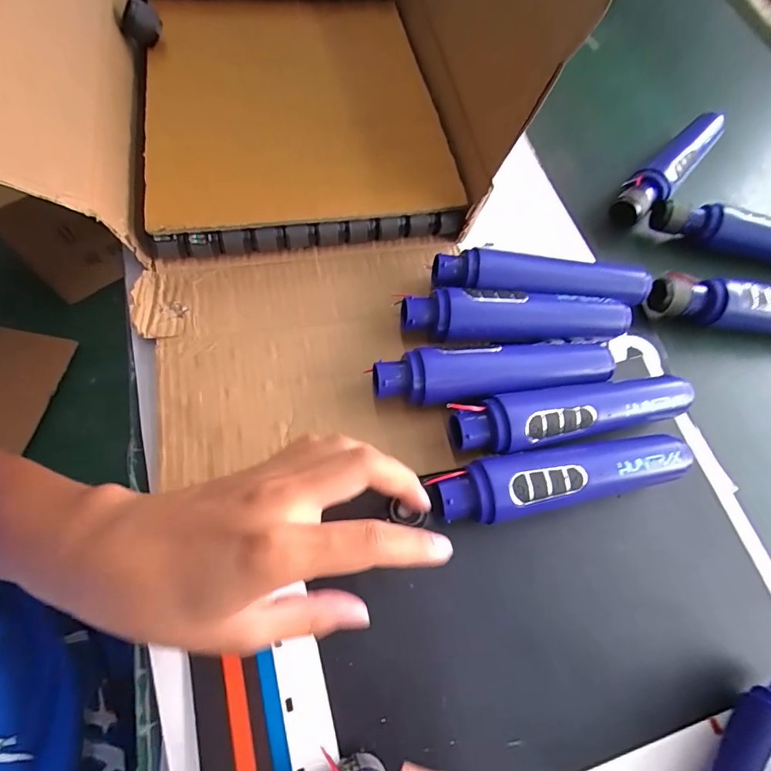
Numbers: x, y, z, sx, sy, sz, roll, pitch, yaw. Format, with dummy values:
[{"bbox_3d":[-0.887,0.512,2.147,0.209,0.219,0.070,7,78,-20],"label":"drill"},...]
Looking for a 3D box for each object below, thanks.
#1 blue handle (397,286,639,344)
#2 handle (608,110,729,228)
[{"bbox_3d":[0.100,-0.050,0.334,0.174,0.032,0.036,0,67,-6],"label":"blue handle"},{"bbox_3d":[0.288,-0.221,0.442,0.035,0.027,0.193,43,70,12],"label":"handle"}]

